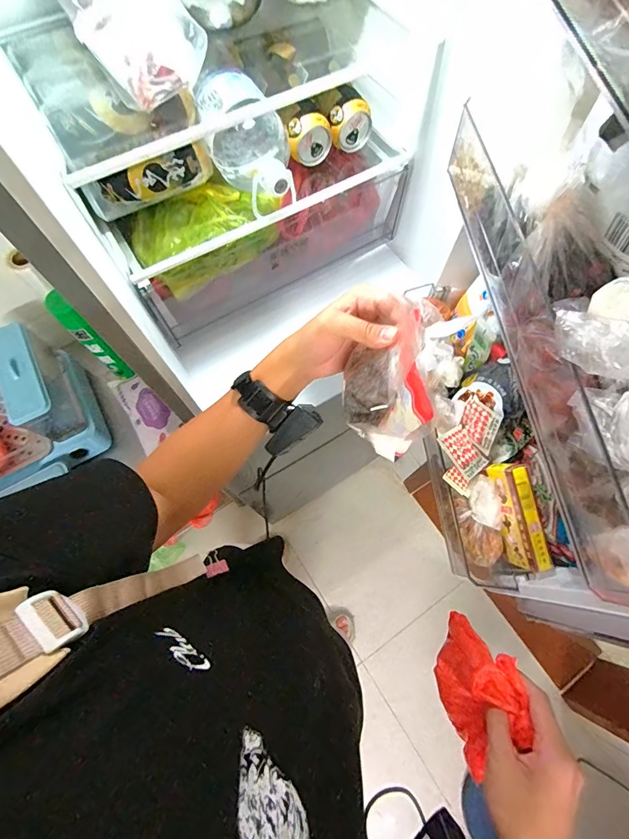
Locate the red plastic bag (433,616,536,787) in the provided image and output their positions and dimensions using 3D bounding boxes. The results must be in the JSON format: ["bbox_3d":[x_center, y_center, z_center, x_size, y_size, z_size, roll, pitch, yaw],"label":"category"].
[{"bbox_3d":[0.189,0.318,0.438,0.056,0.116,0.144,1,70,0],"label":"red plastic bag"}]

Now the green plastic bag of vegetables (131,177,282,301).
[{"bbox_3d":[-0.161,-0.283,0.572,0.206,0.067,0.121,-36,74,-12],"label":"green plastic bag of vegetables"}]

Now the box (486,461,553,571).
[{"bbox_3d":[0.246,0.116,0.455,0.028,0.048,0.122,-11,85,-4],"label":"box"}]

